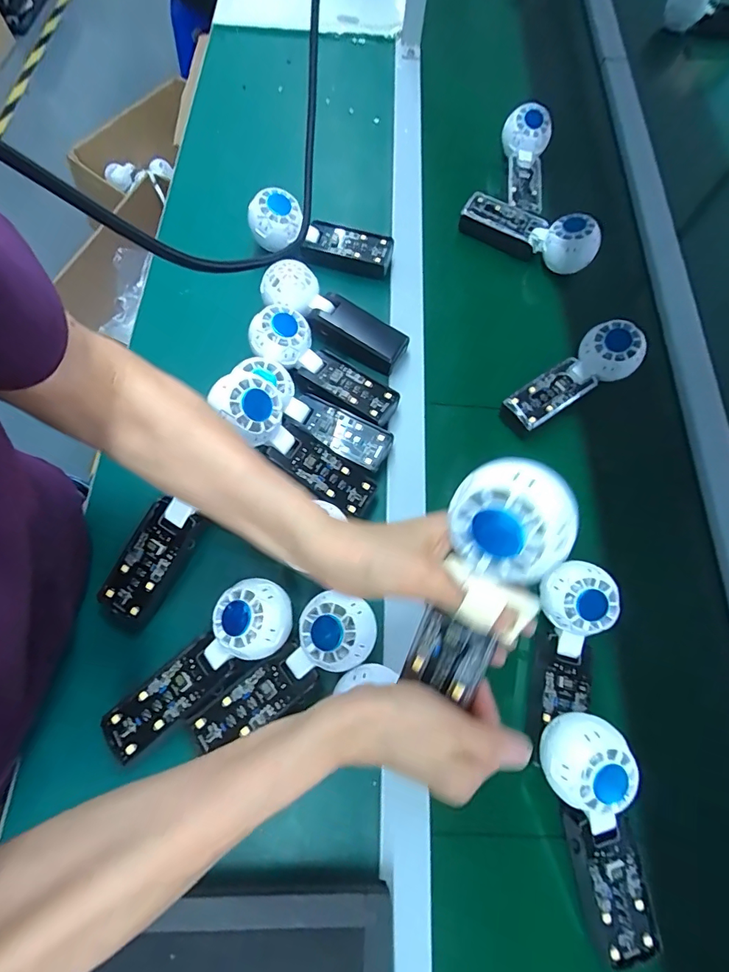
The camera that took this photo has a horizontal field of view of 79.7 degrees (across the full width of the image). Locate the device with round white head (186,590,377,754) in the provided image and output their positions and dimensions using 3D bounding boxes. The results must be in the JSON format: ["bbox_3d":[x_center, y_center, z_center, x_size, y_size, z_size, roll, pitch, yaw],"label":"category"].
[{"bbox_3d":[-0.063,0.154,0.349,0.164,0.034,0.059,-42,80,-10],"label":"device with round white head"}]

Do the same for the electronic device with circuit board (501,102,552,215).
[{"bbox_3d":[0.214,-0.417,0.567,0.052,0.046,0.152,3,76,0],"label":"electronic device with circuit board"}]

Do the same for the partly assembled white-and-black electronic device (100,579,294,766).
[{"bbox_3d":[-0.129,0.147,0.346,0.058,0.031,0.170,43,79,9],"label":"partly assembled white-and-black electronic device"}]

